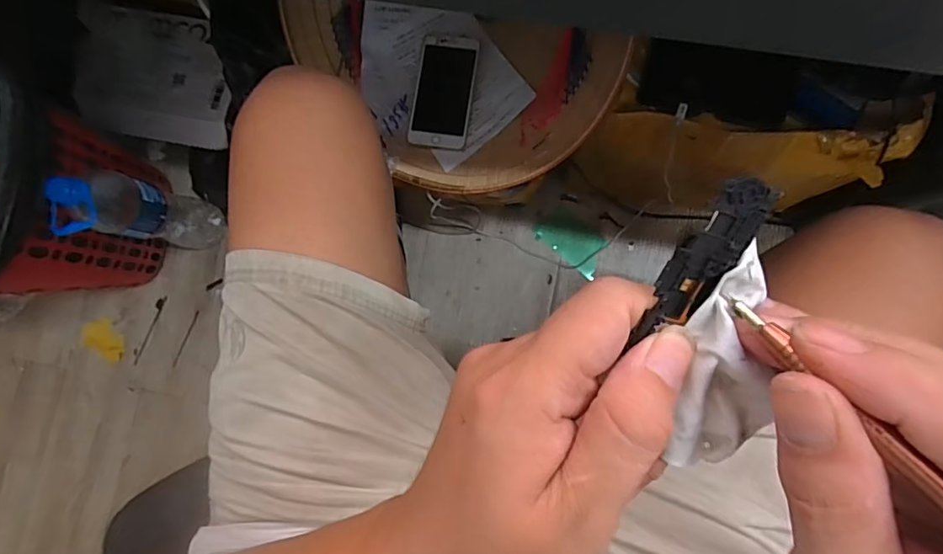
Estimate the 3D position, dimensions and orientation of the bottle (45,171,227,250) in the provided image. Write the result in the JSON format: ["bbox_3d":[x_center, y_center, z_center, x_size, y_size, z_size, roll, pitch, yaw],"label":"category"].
[{"bbox_3d":[-0.496,-0.093,0.770,0.100,0.307,0.096,15,87,5],"label":"bottle"}]

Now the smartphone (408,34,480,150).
[{"bbox_3d":[-0.036,-0.243,0.672,0.075,0.012,0.152,8,80,-2],"label":"smartphone"}]

